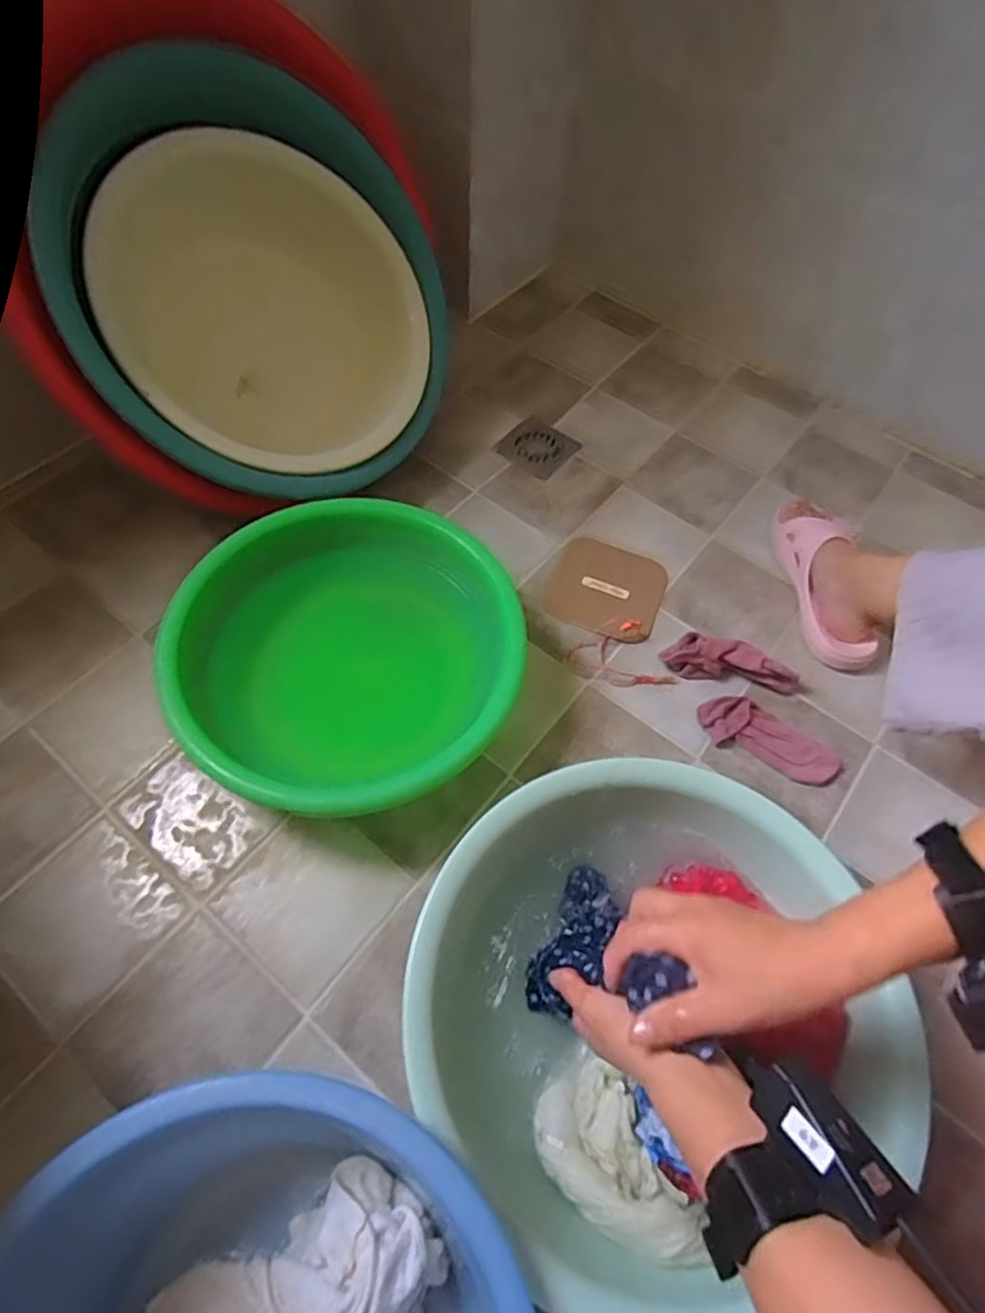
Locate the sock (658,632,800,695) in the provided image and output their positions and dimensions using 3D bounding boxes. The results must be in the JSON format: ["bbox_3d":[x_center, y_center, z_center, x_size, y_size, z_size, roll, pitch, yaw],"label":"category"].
[{"bbox_3d":[0.288,0.002,0.792,0.165,0.046,0.057,11,60,3],"label":"sock"}]

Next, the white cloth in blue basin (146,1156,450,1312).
[{"bbox_3d":[-0.133,0.478,0.473,0.199,0.077,0.134,-27,65,-17],"label":"white cloth in blue basin"}]

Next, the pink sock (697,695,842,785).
[{"bbox_3d":[0.315,0.090,0.749,0.158,0.027,0.064,22,62,9],"label":"pink sock"}]

